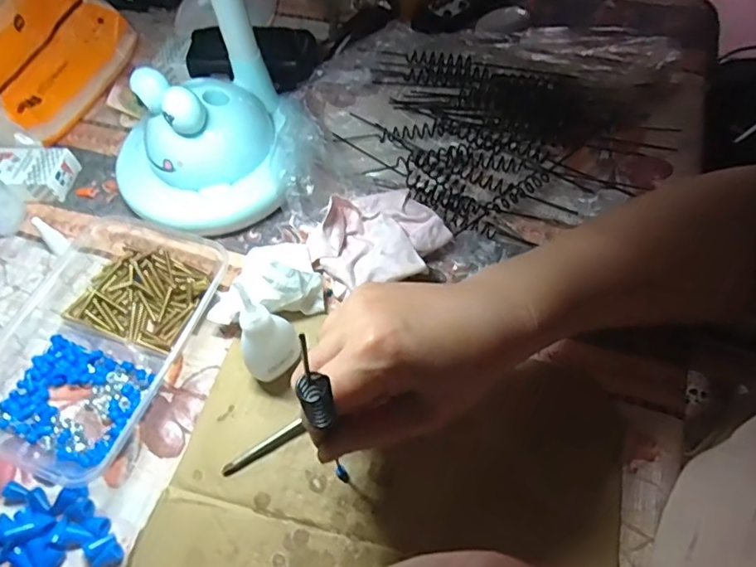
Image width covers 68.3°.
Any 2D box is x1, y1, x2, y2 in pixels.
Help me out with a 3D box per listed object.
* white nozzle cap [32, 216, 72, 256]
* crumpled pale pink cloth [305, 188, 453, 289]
[{"bbox_3d":[-0.239,-0.036,0.407,0.011,0.031,0.012,37,68,24],"label":"white nozzle cap"},{"bbox_3d":[-0.001,-0.031,0.384,0.092,0.029,0.069,-13,58,-4],"label":"crumpled pale pink cloth"}]

